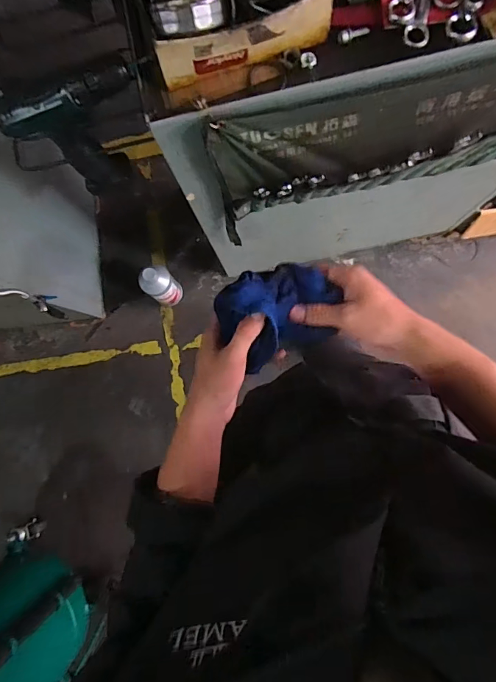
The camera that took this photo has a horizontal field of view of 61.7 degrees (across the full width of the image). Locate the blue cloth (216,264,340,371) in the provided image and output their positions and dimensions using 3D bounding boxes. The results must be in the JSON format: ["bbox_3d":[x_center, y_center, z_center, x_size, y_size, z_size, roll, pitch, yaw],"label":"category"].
[{"bbox_3d":[0.033,-0.033,0.427,0.121,0.052,0.091,-25,84,2],"label":"blue cloth"}]

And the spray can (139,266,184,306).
[{"bbox_3d":[-0.277,-0.179,1.338,0.079,0.216,0.098,38,89,6],"label":"spray can"}]

